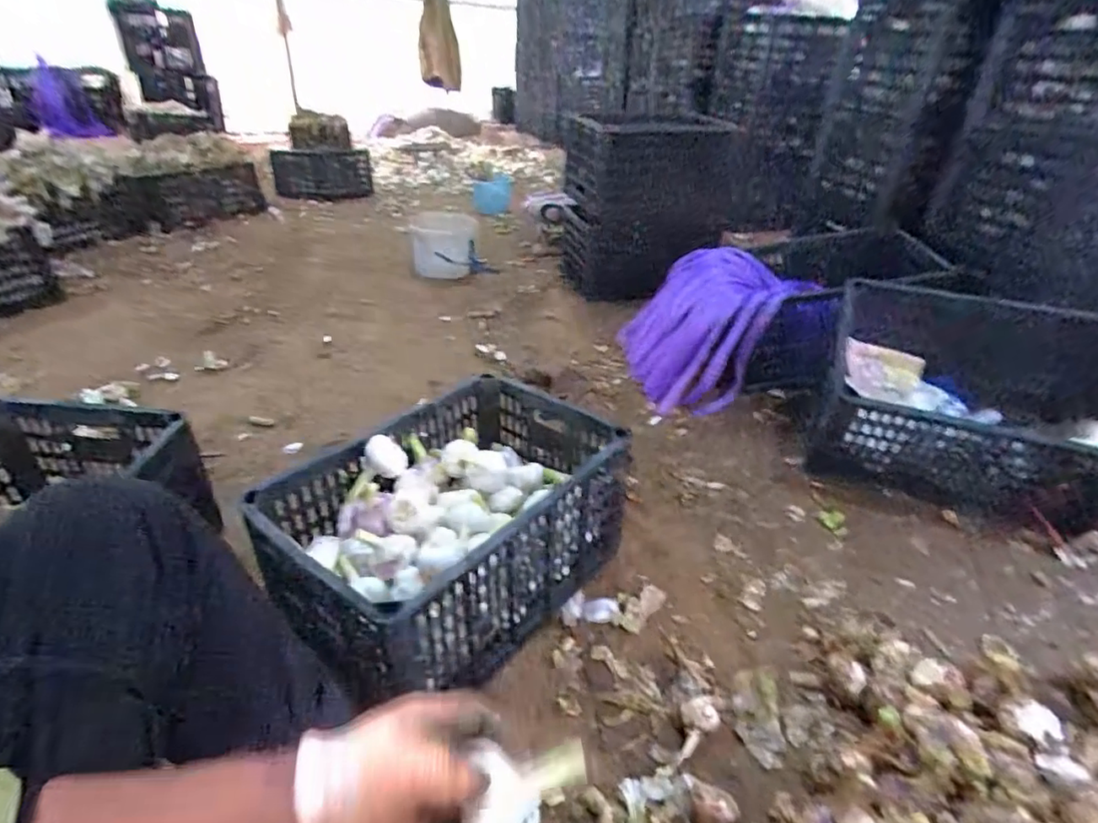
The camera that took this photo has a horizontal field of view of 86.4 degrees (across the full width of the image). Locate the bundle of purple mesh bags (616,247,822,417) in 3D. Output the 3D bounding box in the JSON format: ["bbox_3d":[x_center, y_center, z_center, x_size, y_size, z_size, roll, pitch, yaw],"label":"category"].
[{"bbox_3d":[0.333,-0.197,1.339,0.299,0.267,0.358,-11,34,-17],"label":"bundle of purple mesh bags"}]

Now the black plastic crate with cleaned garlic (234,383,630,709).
[{"bbox_3d":[-0.123,0.154,0.831,0.306,0.220,0.459,22,38,31],"label":"black plastic crate with cleaned garlic"}]

